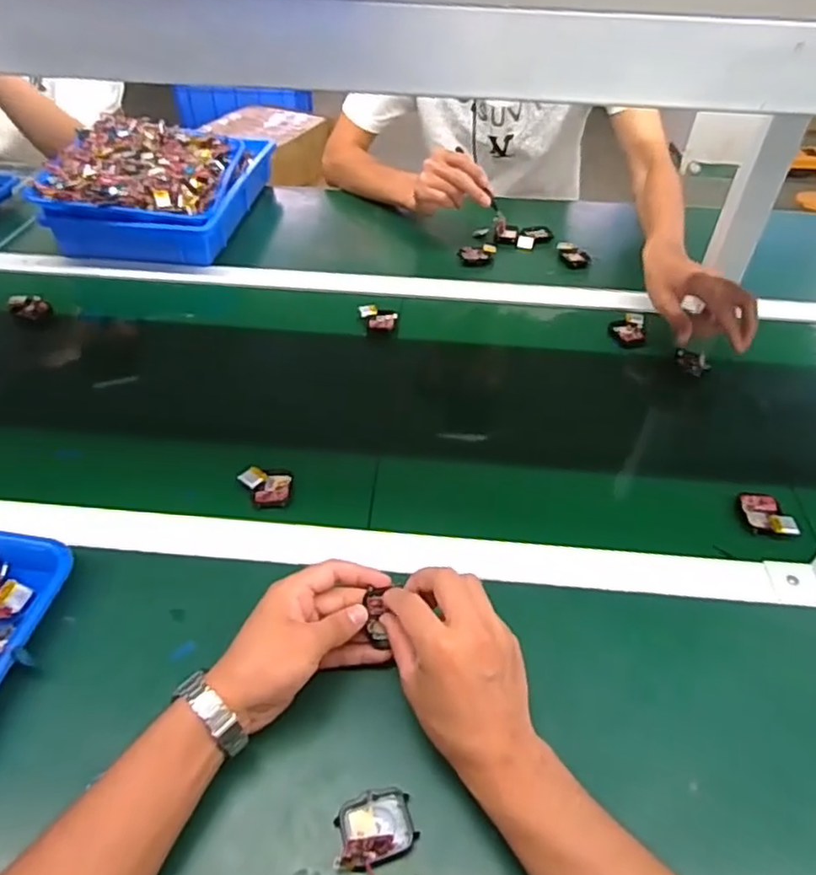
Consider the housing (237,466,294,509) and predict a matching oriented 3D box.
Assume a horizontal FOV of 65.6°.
[{"bbox_3d":[-0.136,0.047,0.602,0.047,0.012,0.040,1,45,0],"label":"housing"}]

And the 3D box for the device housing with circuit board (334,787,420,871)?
[{"bbox_3d":[-0.022,0.247,0.401,0.051,0.016,0.040,-14,46,-14],"label":"device housing with circuit board"}]

